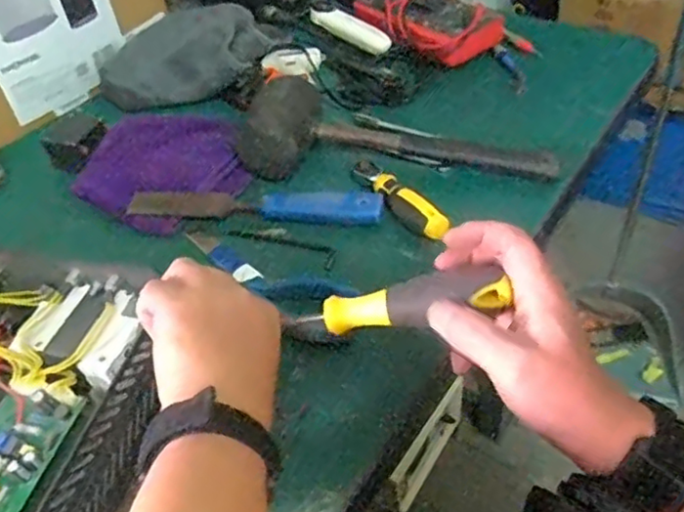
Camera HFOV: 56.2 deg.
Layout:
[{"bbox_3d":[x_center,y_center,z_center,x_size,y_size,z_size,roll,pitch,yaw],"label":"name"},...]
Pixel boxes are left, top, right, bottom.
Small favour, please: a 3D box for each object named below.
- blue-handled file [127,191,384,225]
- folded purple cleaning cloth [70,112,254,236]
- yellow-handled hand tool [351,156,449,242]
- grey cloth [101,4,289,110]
[{"bbox_3d":[-0.079,-0.044,0.574,0.228,0.016,0.029,2,46,9],"label":"blue-handled file"},{"bbox_3d":[-0.168,-0.086,0.601,0.144,0.028,0.124,19,51,24],"label":"folded purple cleaning cloth"},{"bbox_3d":[0.047,-0.053,0.556,0.023,0.026,0.127,-27,48,-18],"label":"yellow-handled hand tool"},{"bbox_3d":[-0.173,-0.235,0.746,0.204,0.053,0.145,-8,45,0],"label":"grey cloth"}]

